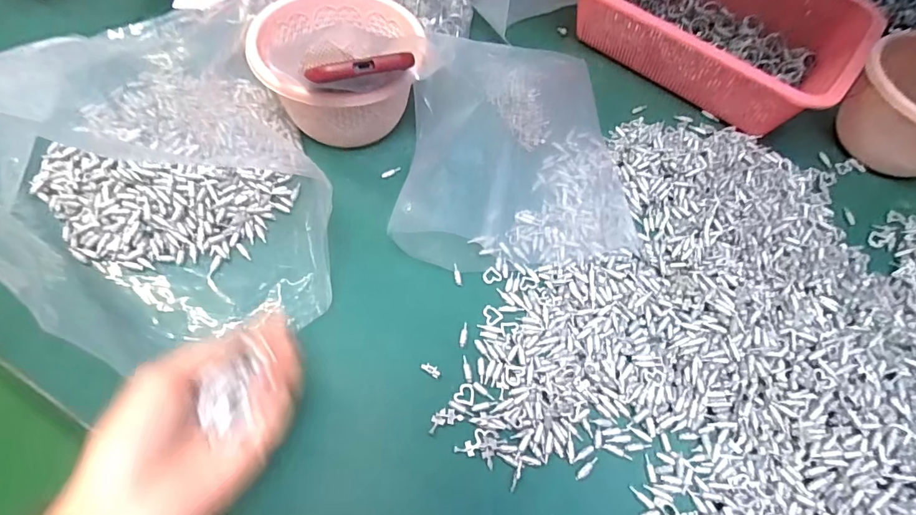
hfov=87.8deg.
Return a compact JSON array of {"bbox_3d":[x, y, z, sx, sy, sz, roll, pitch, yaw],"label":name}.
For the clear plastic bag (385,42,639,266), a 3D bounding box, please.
[{"bbox_3d":[0.053,-0.130,0.458,0.208,0.077,0.285,-1,60,-5],"label":"clear plastic bag"}]

